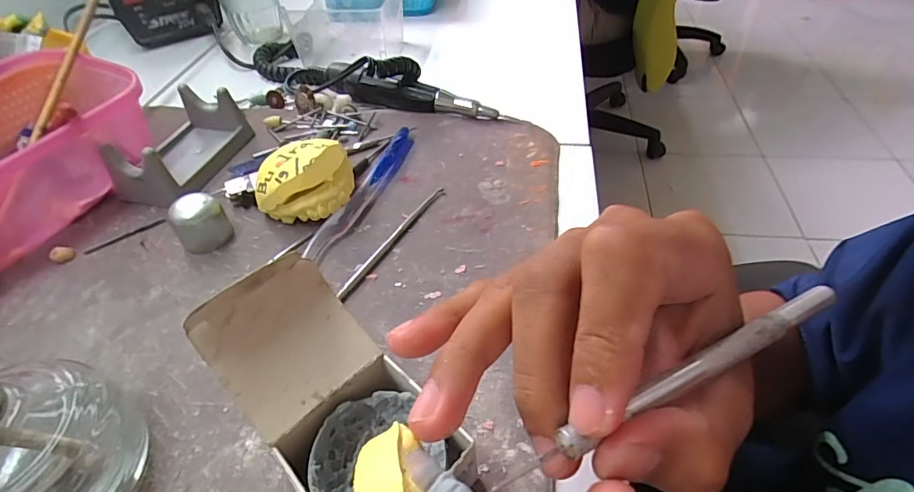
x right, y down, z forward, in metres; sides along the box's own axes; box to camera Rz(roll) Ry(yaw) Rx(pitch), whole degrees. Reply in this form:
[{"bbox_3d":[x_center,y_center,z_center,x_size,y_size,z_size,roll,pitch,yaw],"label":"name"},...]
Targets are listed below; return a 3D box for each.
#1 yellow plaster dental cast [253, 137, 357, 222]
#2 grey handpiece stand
[{"bbox_3d":[-0.098,-0.043,0.311,0.059,0.039,0.053,-2,46,2],"label":"yellow plaster dental cast"},{"bbox_3d":[-0.204,-0.076,0.352,0.056,0.038,0.096,5,46,8],"label":"grey handpiece stand"}]

